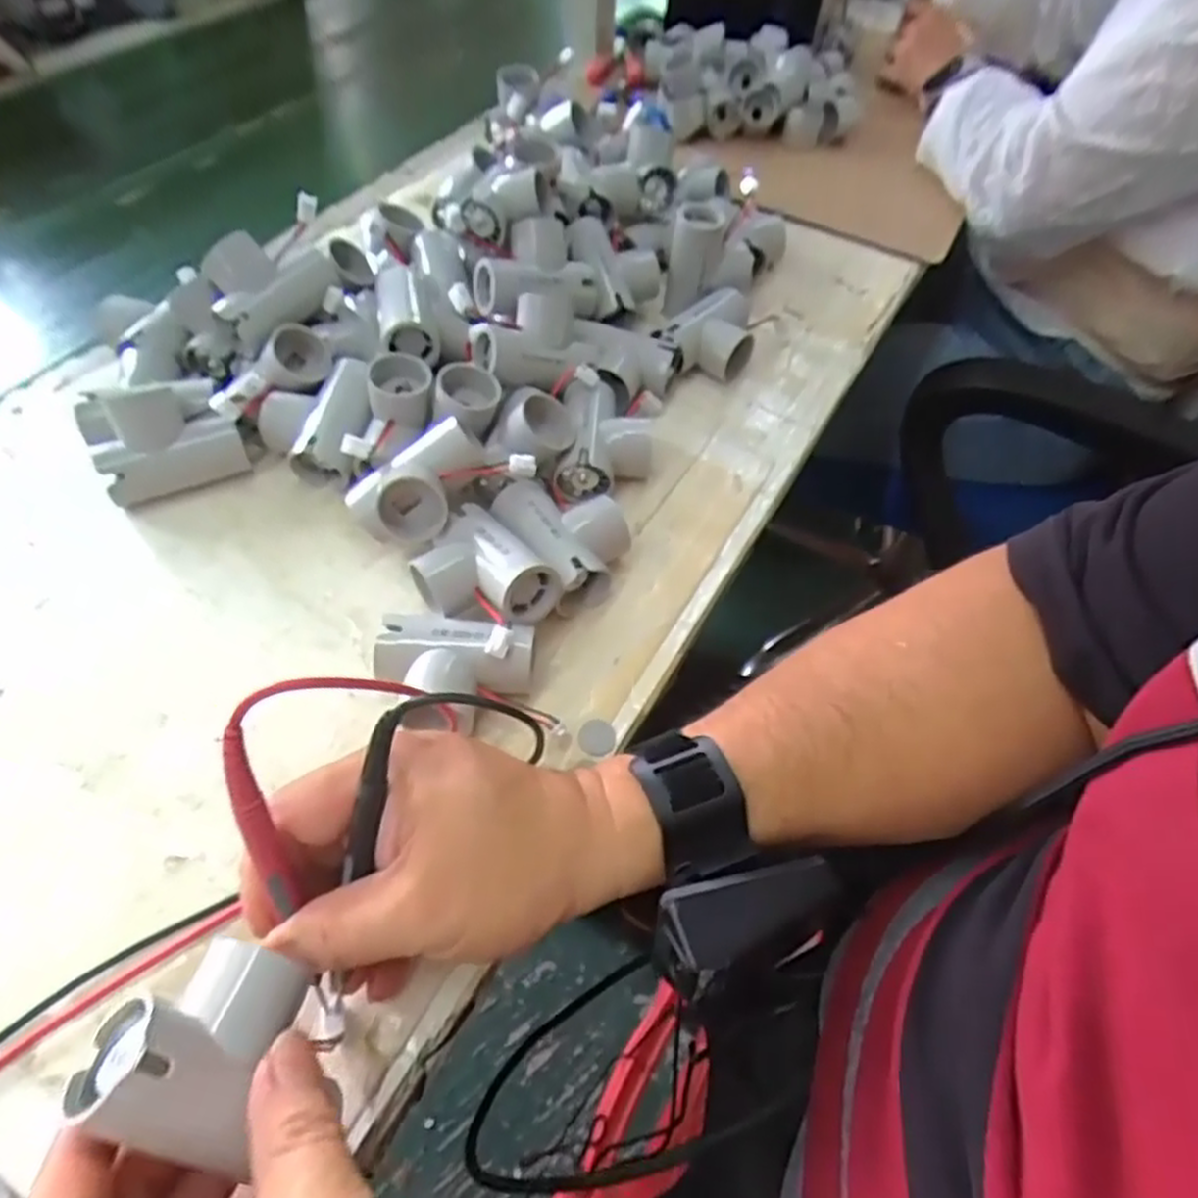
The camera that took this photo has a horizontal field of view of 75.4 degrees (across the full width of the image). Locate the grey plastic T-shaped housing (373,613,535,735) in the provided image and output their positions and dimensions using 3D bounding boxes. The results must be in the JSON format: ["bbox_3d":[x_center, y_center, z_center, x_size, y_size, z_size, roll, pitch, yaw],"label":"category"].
[{"bbox_3d":[-0.069,0.038,0.369,0.071,0.034,0.050,6,54,-1],"label":"grey plastic T-shaped housing"}]

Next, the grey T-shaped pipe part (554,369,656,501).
[{"bbox_3d":[0.005,-0.100,0.463,0.055,0.036,0.079,5,54,-1],"label":"grey T-shaped pipe part"}]

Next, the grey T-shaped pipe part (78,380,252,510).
[{"bbox_3d":[-0.246,-0.095,0.437,0.080,0.046,0.069,-20,58,-18],"label":"grey T-shaped pipe part"}]

